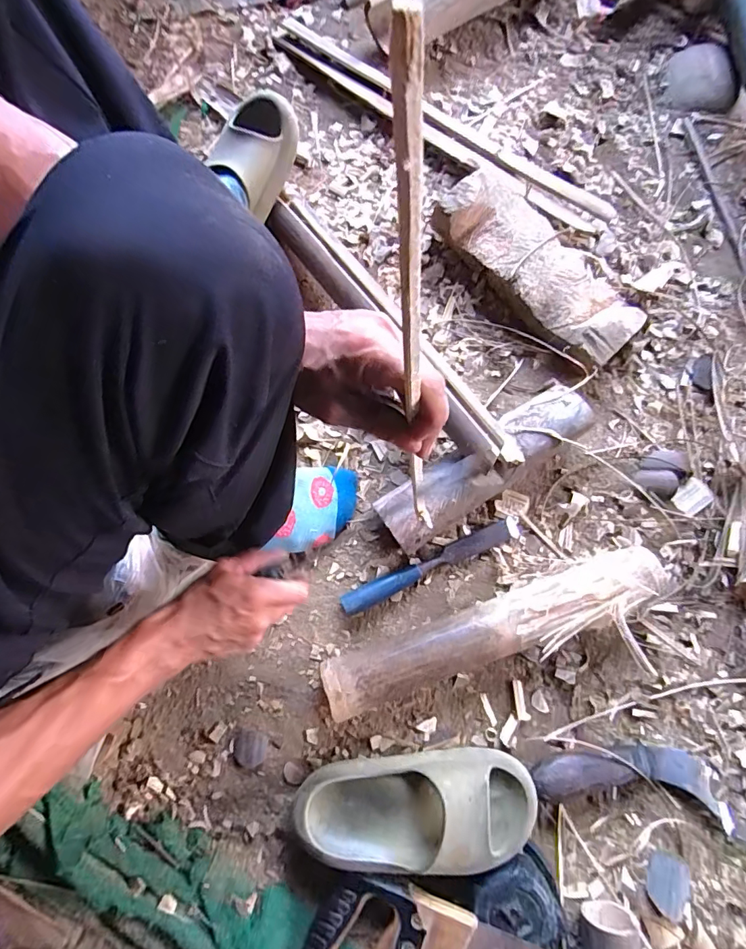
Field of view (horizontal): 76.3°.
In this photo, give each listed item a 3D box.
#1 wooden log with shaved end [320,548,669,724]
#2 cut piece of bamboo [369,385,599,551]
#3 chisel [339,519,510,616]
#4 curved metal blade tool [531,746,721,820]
[{"bbox_3d":[0.135,0.174,0.539,0.382,0.068,0.063,-19,80,-4],"label":"wooden log with shaved end"},{"bbox_3d":[0.133,-0.009,0.571,0.274,0.069,0.078,-32,82,-7],"label":"cut piece of bamboo"},{"bbox_3d":[0.065,0.111,0.572,0.218,0.019,0.025,-25,79,-5],"label":"chisel"},{"bbox_3d":[0.279,0.333,0.523,0.207,0.033,0.057,5,78,2],"label":"curved metal blade tool"}]

